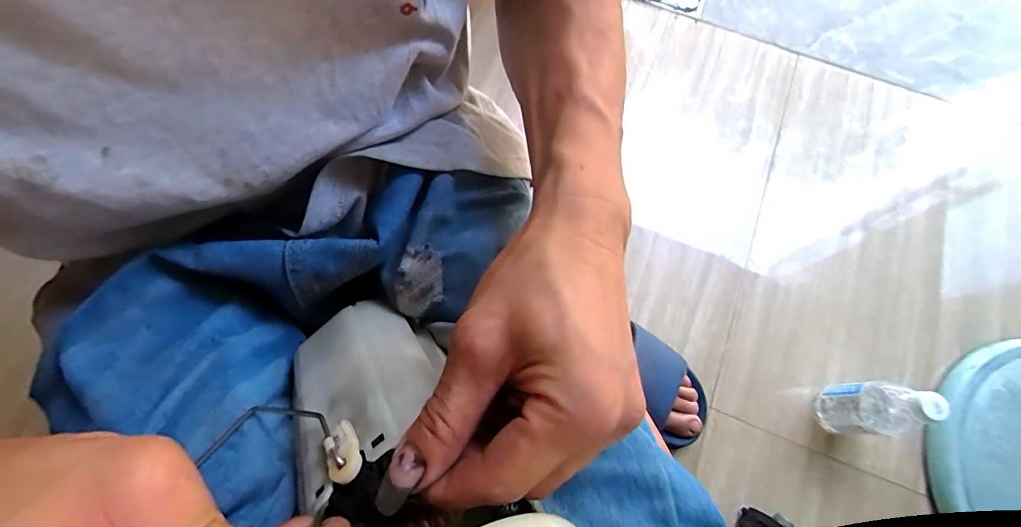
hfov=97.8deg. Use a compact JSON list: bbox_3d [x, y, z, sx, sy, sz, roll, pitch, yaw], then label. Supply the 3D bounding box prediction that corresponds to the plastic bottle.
[{"bbox_3d":[0.442,0.170,0.529,0.072,0.153,0.062,-2,71,-1],"label":"plastic bottle"}]

